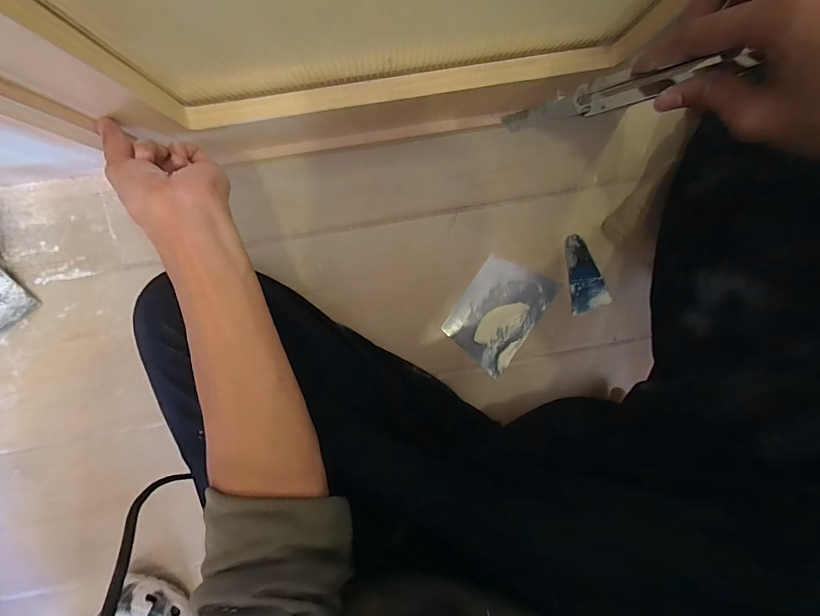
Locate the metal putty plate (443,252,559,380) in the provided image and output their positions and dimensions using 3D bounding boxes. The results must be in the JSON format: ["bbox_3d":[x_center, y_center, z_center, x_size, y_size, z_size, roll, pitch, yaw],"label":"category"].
[{"bbox_3d":[0.112,0.008,0.483,0.097,0.005,0.133,32,95,-7],"label":"metal putty plate"}]

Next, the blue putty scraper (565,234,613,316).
[{"bbox_3d":[0.219,-0.044,0.478,0.049,0.004,0.095,-19,98,-1],"label":"blue putty scraper"}]

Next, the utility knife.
[{"bbox_3d":[0.137,-0.148,0.263,0.146,0.018,0.026,0,100,34],"label":"utility knife"}]

